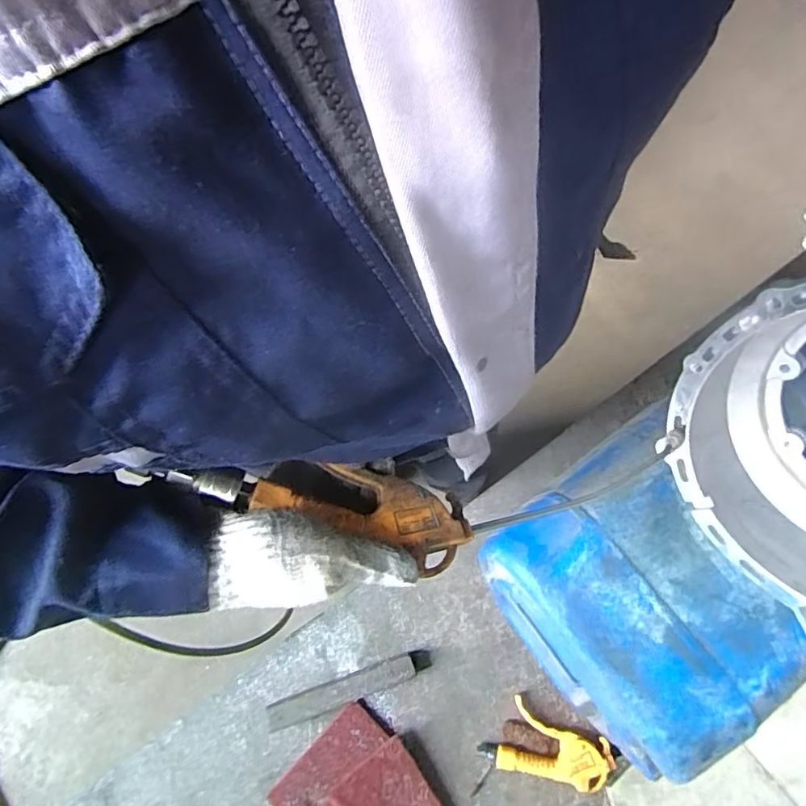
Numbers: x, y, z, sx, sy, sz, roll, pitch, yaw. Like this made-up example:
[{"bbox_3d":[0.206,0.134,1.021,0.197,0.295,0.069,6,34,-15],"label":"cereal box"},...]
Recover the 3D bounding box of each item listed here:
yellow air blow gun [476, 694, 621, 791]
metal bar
[{"bbox_3d":[0.182,0.430,0.684,0.152,0.029,0.078,20,72,7],"label":"yellow air blow gun"},{"bbox_3d":[-0.071,0.367,0.706,0.219,0.036,0.032,-20,72,-7],"label":"metal bar"}]

